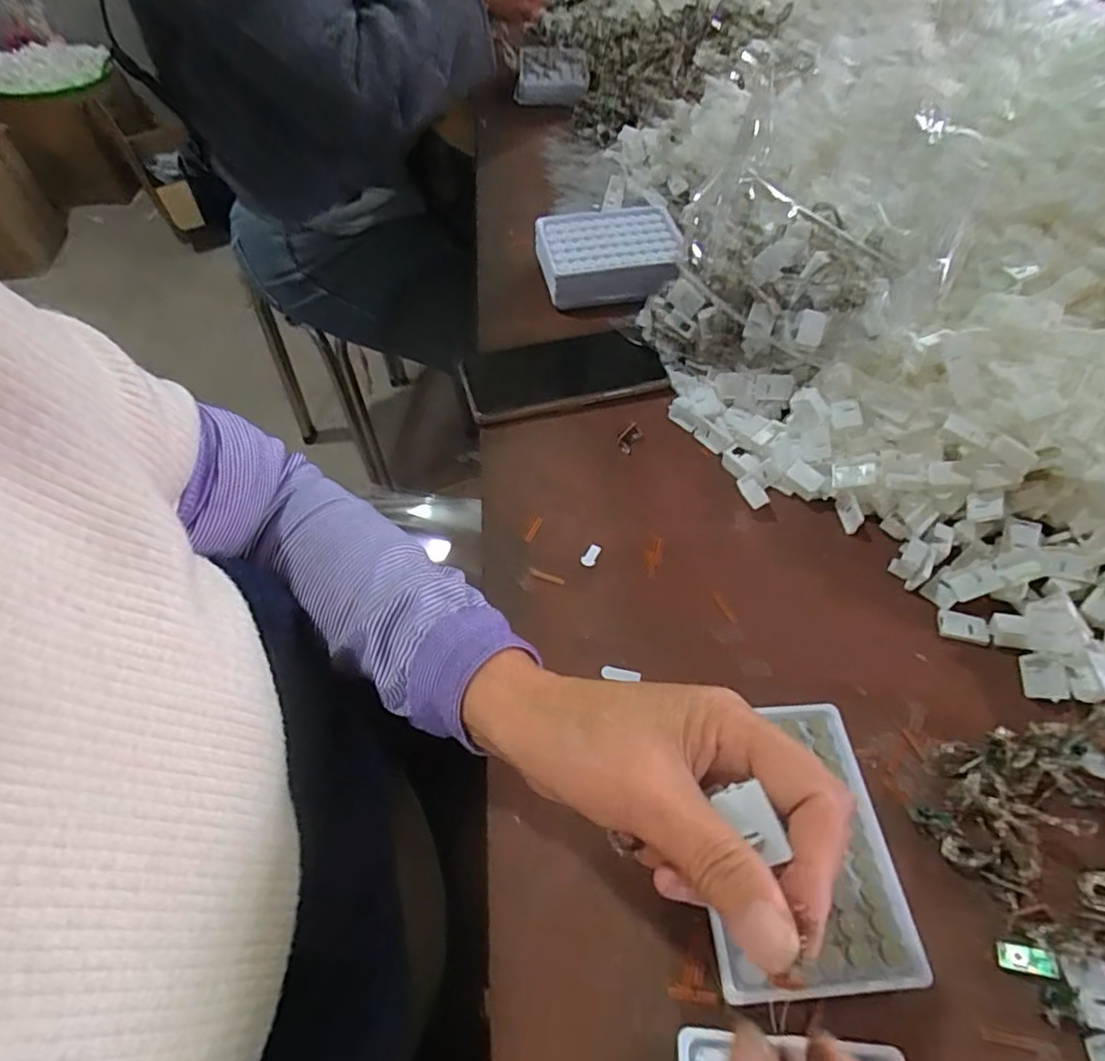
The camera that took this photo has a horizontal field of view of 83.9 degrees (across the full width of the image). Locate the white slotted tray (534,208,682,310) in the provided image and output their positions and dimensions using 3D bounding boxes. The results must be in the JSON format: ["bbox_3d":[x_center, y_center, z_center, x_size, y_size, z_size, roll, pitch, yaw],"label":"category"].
[{"bbox_3d":[0.052,-0.266,0.602,0.134,0.043,0.125,0,53,-1],"label":"white slotted tray"}]

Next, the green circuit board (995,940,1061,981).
[{"bbox_3d":[0.220,0.199,0.284,0.023,0.006,0.011,-2,49,26],"label":"green circuit board"}]

